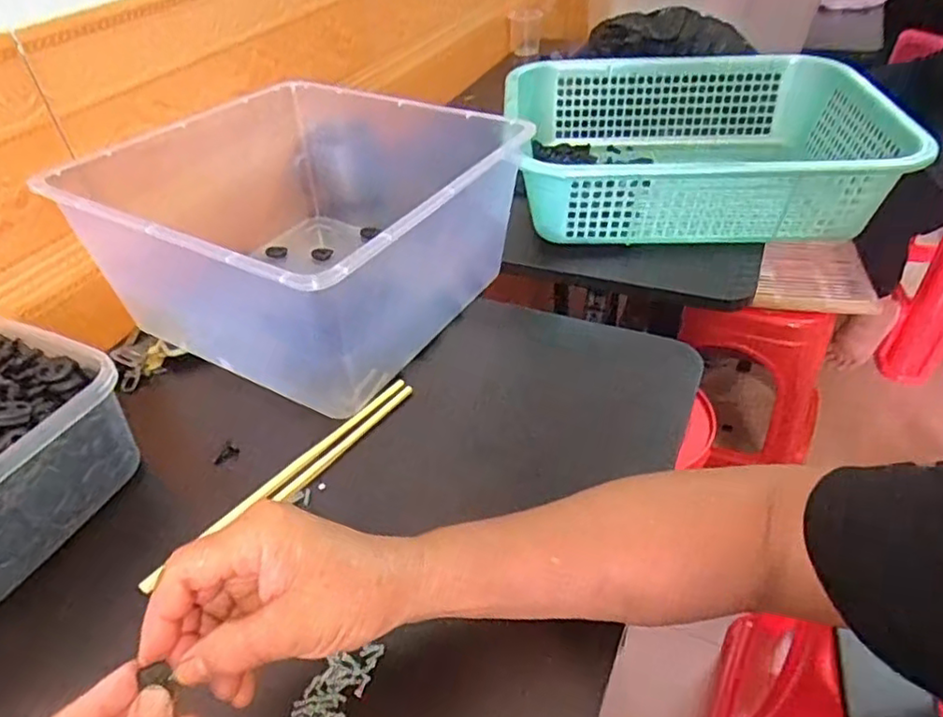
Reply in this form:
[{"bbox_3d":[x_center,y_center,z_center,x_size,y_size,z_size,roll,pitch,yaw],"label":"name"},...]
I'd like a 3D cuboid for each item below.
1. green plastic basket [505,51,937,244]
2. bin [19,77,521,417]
[{"bbox_3d":[0.231,-0.222,0.679,0.370,0.103,0.296,-1,41,4],"label":"green plastic basket"},{"bbox_3d":[-0.143,-0.125,0.582,0.327,0.157,0.318,19,46,25],"label":"bin"}]

